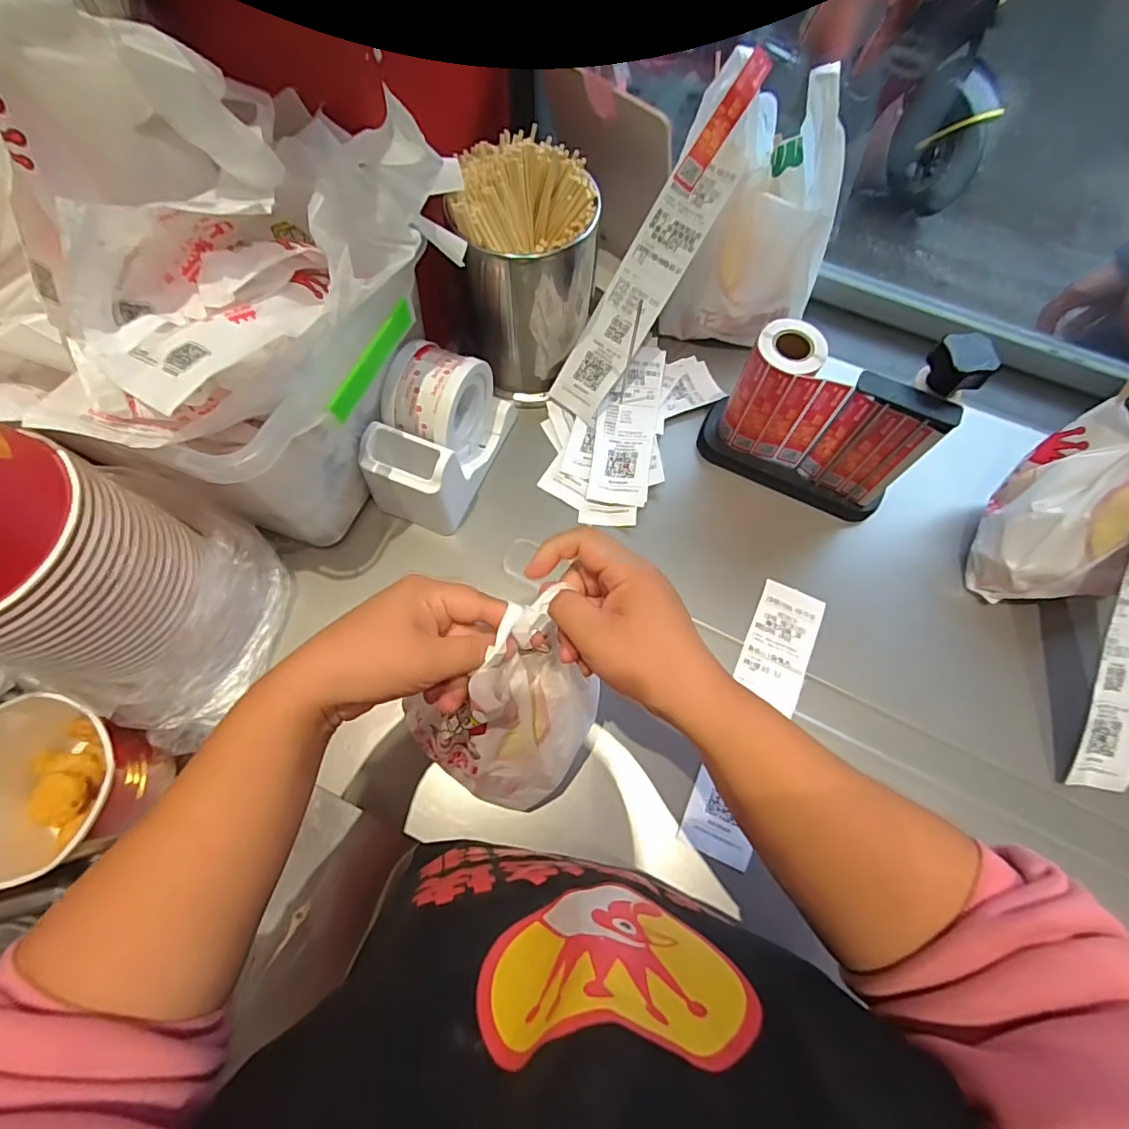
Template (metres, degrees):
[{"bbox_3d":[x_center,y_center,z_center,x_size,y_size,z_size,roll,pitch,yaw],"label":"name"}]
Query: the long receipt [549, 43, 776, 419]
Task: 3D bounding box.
[{"bbox_3d":[0.084,-0.280,0.493,0.050,0.011,0.309,32,109,3],"label":"long receipt"}]

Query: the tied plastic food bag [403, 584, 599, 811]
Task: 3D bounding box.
[{"bbox_3d":[-0.029,0.104,0.349,0.114,0.153,0.089,-36,74,-14],"label":"tied plastic food bag"}]

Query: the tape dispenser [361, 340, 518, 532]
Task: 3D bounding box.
[{"bbox_3d":[-0.113,-0.119,0.487,0.088,0.098,0.146,19,69,6],"label":"tape dispenser"}]

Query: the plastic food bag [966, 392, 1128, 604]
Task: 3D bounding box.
[{"bbox_3d":[0.428,-0.046,0.452,0.092,0.140,0.138,33,71,11],"label":"plastic food bag"}]

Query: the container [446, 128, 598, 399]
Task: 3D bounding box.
[{"bbox_3d":[-0.035,-0.263,0.497,0.126,0.166,0.123,-12,70,-6],"label":"container"}]

